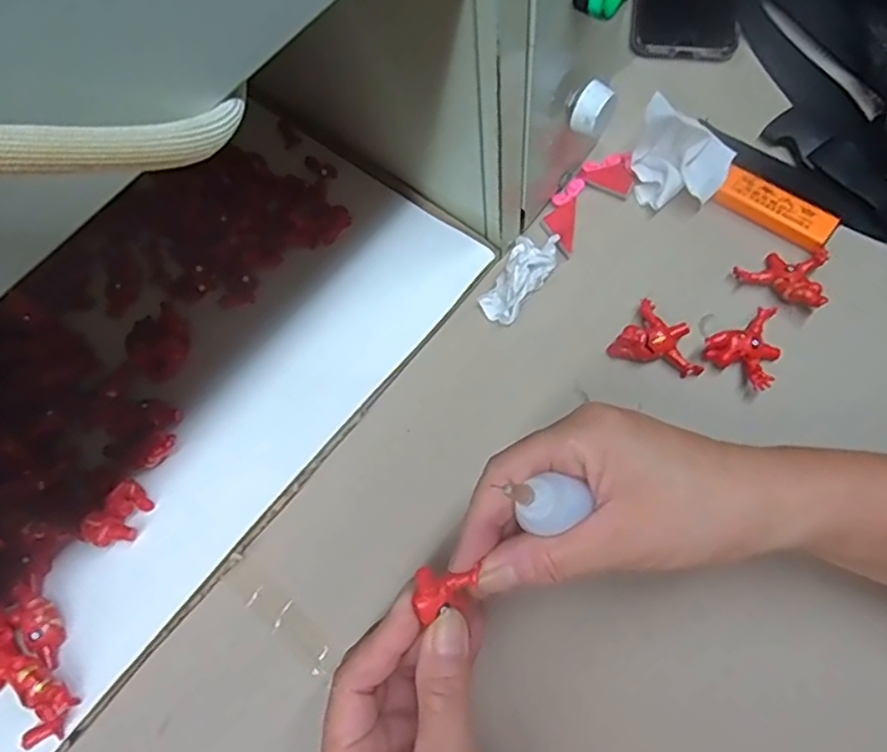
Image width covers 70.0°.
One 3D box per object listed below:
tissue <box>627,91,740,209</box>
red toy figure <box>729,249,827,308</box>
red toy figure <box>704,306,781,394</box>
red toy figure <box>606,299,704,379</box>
[{"bbox_3d":[0.144,-0.129,0.375,0.055,0.046,0.044,10,72,5],"label":"tissue"},{"bbox_3d":[0.196,-0.061,0.360,0.047,0.022,0.036,35,76,12],"label":"red toy figure"},{"bbox_3d":[0.169,-0.013,0.345,0.045,0.017,0.037,-30,74,-9],"label":"red toy figure"},{"bbox_3d":[0.122,-0.017,0.351,0.046,0.017,0.037,35,76,12],"label":"red toy figure"}]

